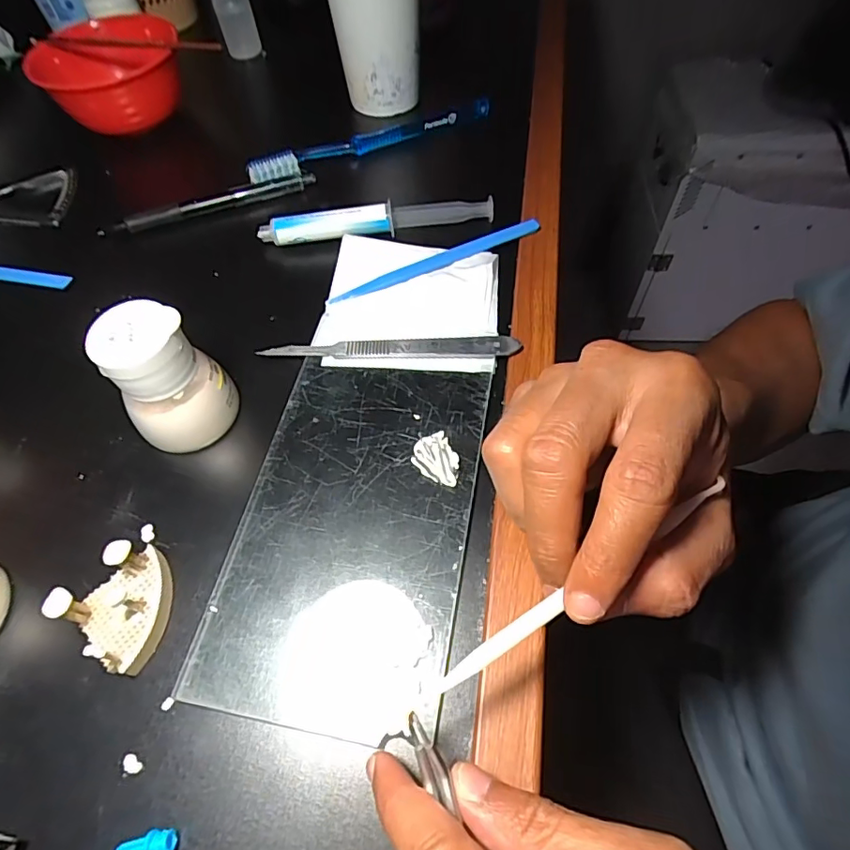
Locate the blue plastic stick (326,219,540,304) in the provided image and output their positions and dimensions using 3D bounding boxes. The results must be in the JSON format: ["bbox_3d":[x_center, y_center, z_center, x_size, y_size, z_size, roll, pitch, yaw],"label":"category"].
[{"bbox_3d":[0.007,-0.099,0.315,0.135,0.008,0.009,-22,60,-10],"label":"blue plastic stick"}]

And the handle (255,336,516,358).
[{"bbox_3d":[-0.019,-0.041,0.281,0.135,0.006,0.012,0,59,4],"label":"handle"}]

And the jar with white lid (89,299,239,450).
[{"bbox_3d":[-0.120,-0.024,0.246,0.045,0.063,0.046,-18,59,-8],"label":"jar with white lid"}]

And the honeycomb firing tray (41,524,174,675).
[{"bbox_3d":[-0.121,0.068,0.212,0.035,0.029,0.051,17,61,13],"label":"honeycomb firing tray"}]

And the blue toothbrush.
[{"bbox_3d":[-0.038,-0.213,0.389,0.188,0.016,0.019,-24,60,-11],"label":"blue toothbrush"}]

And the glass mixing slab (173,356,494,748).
[{"bbox_3d":[-0.031,0.042,0.236,0.100,0.005,0.166,8,59,8],"label":"glass mixing slab"}]

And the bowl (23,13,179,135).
[{"bbox_3d":[-0.236,-0.271,0.403,0.102,0.050,0.085,-16,59,-6],"label":"bowl"}]

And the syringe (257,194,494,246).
[{"bbox_3d":[-0.030,-0.129,0.329,0.146,0.016,0.014,-6,58,0],"label":"syringe"}]

